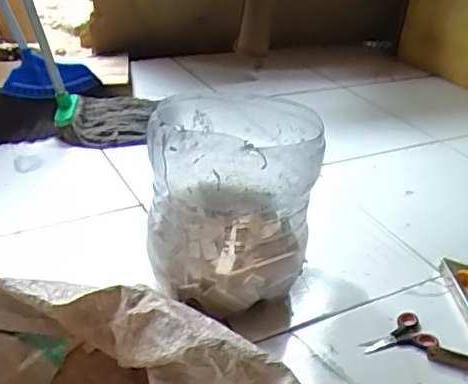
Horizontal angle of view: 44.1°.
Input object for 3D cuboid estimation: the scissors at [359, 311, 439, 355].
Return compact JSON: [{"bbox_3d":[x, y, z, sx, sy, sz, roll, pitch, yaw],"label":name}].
[{"bbox_3d":[0.245,0.219,0.872,0.114,0.012,0.068,-9,34,-21],"label":"scissors"}]

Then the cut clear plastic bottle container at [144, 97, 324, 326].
[{"bbox_3d":[-0.003,-0.002,0.897,0.237,0.264,0.277,6,31,2],"label":"cut clear plastic bottle container"}]

